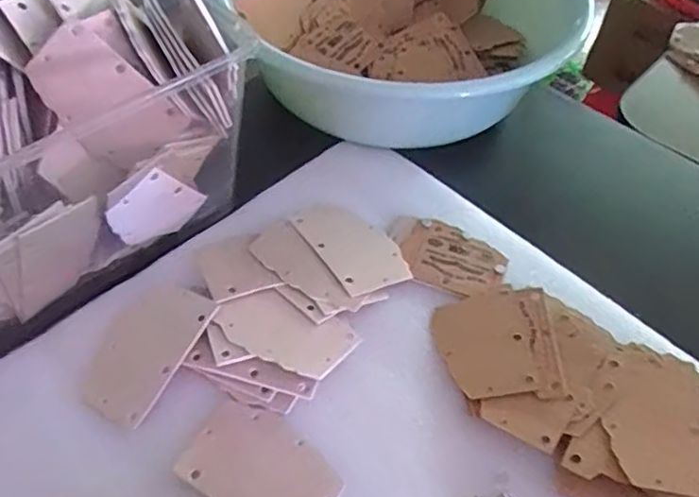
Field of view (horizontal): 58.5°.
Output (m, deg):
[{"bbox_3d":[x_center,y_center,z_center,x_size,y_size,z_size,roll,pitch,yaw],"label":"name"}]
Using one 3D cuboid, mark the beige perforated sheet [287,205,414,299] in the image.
[{"bbox_3d":[0.001,-0.003,0.429,0.054,0.004,0.086,-18,50,-31],"label":"beige perforated sheet"}]

